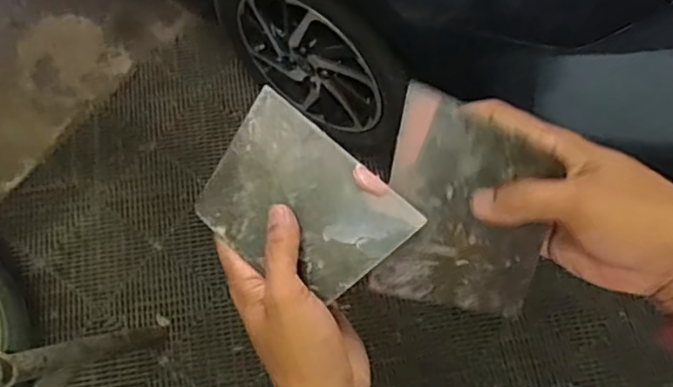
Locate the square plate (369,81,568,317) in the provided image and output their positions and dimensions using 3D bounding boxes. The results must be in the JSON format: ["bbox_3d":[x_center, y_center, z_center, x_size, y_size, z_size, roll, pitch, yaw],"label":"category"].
[{"bbox_3d":[0.078,0.014,0.384,0.097,0.139,0.008,18,28,17],"label":"square plate"}]

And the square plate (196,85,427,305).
[{"bbox_3d":[-0.026,0.007,0.412,0.138,0.008,0.096,39,92,18],"label":"square plate"}]

